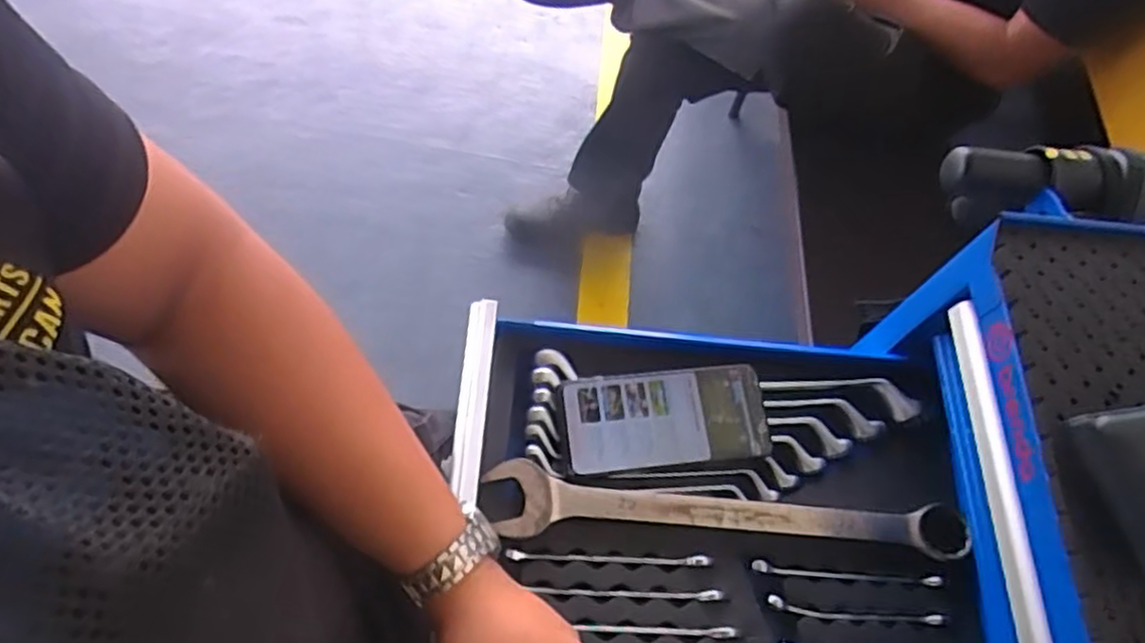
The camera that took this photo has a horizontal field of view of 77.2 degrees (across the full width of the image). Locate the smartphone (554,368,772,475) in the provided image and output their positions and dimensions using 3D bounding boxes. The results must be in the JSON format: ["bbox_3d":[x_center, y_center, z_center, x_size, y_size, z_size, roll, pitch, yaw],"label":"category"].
[{"bbox_3d":[0.072,0.078,0.562,0.162,0.010,0.074,-3,74,-8],"label":"smartphone"}]

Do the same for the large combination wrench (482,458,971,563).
[{"bbox_3d":[0.112,0.145,0.534,0.350,0.013,0.052,7,67,-3],"label":"large combination wrench"}]

